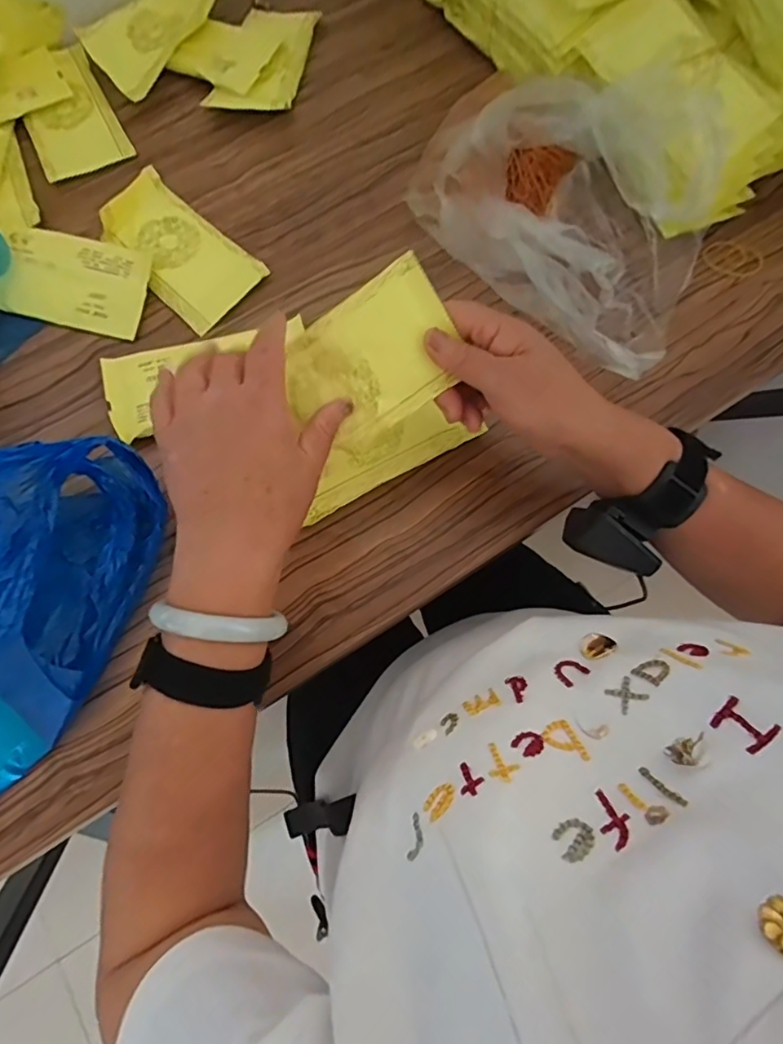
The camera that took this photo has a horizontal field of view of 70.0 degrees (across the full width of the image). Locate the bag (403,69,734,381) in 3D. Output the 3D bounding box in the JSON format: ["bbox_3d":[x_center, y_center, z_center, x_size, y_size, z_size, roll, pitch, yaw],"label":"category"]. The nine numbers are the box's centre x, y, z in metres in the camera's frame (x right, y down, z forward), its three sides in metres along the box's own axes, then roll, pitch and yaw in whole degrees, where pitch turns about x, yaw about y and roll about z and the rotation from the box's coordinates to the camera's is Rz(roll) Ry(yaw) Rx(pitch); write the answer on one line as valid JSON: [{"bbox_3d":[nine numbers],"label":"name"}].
[{"bbox_3d":[0.146,-0.248,0.444,0.161,0.110,0.256,-39,77,-11],"label":"bag"}]

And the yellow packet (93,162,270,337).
[{"bbox_3d":[-0.199,-0.253,0.507,0.165,0.021,0.086,42,78,12],"label":"yellow packet"}]

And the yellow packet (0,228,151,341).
[{"bbox_3d":[-0.292,-0.220,0.503,0.149,0.012,0.085,14,74,4],"label":"yellow packet"}]

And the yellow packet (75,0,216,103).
[{"bbox_3d":[-0.244,-0.506,0.569,0.083,0.031,0.164,30,76,9],"label":"yellow packet"}]

